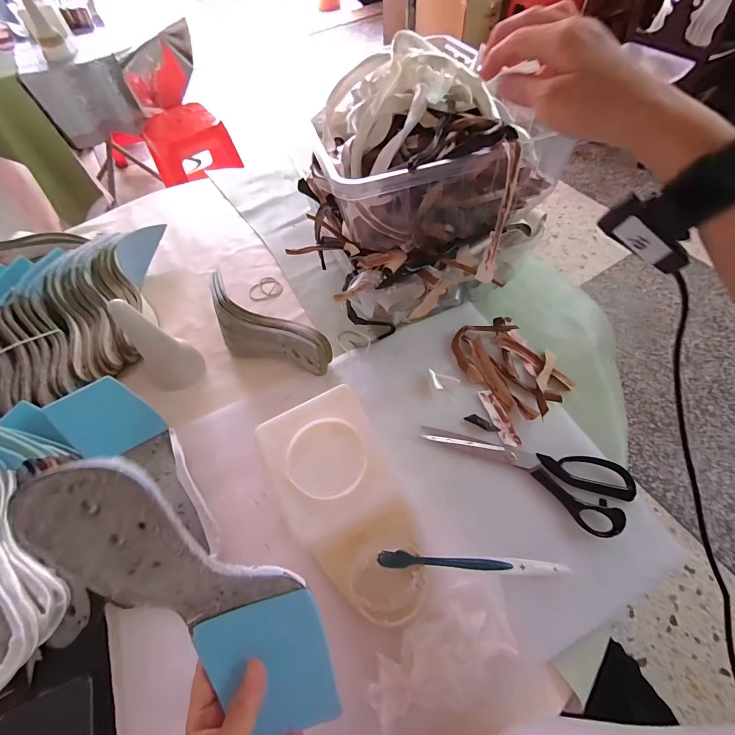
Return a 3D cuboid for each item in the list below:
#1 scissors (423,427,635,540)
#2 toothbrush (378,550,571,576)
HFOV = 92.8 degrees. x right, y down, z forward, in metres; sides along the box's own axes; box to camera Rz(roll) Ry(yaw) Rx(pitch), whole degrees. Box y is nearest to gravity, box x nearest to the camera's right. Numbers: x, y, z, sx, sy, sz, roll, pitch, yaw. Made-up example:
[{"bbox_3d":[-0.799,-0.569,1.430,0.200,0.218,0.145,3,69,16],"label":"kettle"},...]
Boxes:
[{"bbox_3d":[0.175,0.099,0.387,0.212,0.015,0.081,26,64,18],"label":"scissors"},{"bbox_3d":[0.102,0.179,0.318,0.186,0.008,0.013,9,59,-11],"label":"toothbrush"}]

